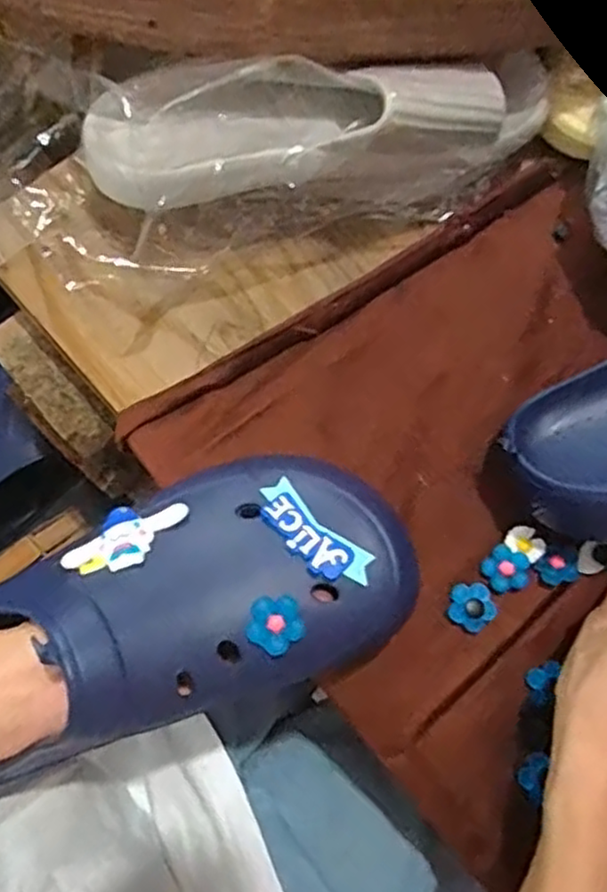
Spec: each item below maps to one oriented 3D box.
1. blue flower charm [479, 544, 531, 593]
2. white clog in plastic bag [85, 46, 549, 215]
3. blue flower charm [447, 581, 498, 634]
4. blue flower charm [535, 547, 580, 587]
[{"bbox_3d":[0.111,0.067,0.383,0.024,0.007,0.024,0,78,-2],"label":"blue flower charm"},{"bbox_3d":[0.013,-0.168,0.384,0.247,0.093,0.074,-3,78,-2],"label":"white clog in plastic bag"},{"bbox_3d":[0.090,0.085,0.375,0.025,0.006,0.024,0,78,-2],"label":"blue flower charm"},{"bbox_3d":[0.139,0.066,0.386,0.023,0.004,0.020,-12,79,-4],"label":"blue flower charm"}]

